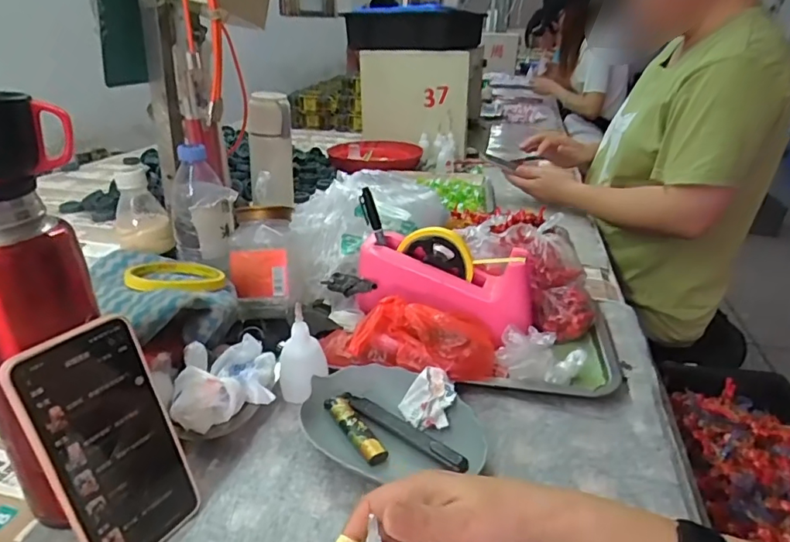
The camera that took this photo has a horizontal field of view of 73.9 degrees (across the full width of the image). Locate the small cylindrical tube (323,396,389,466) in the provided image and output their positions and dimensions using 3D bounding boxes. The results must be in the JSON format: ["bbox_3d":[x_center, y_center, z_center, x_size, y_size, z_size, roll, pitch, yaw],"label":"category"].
[{"bbox_3d":[-0.035,0.138,0.462,0.021,0.014,0.081,-16,30,-31],"label":"small cylindrical tube"}]

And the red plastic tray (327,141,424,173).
[{"bbox_3d":[-0.054,-0.296,1.339,0.187,0.032,0.225,17,30,30],"label":"red plastic tray"}]

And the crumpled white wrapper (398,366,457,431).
[{"bbox_3d":[0.029,0.115,0.474,0.047,0.035,0.046,4,26,6],"label":"crumpled white wrapper"}]

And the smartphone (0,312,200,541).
[{"bbox_3d":[-0.186,0.115,0.347,0.007,0.161,0.077,-1,21,35],"label":"smartphone"}]

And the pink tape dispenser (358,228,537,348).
[{"bbox_3d":[0.057,0.007,0.584,0.190,0.084,0.087,11,27,20],"label":"pink tape dispenser"}]

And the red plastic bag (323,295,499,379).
[{"bbox_3d":[0.016,0.067,0.522,0.170,0.052,0.067,0,26,-3],"label":"red plastic bag"}]

